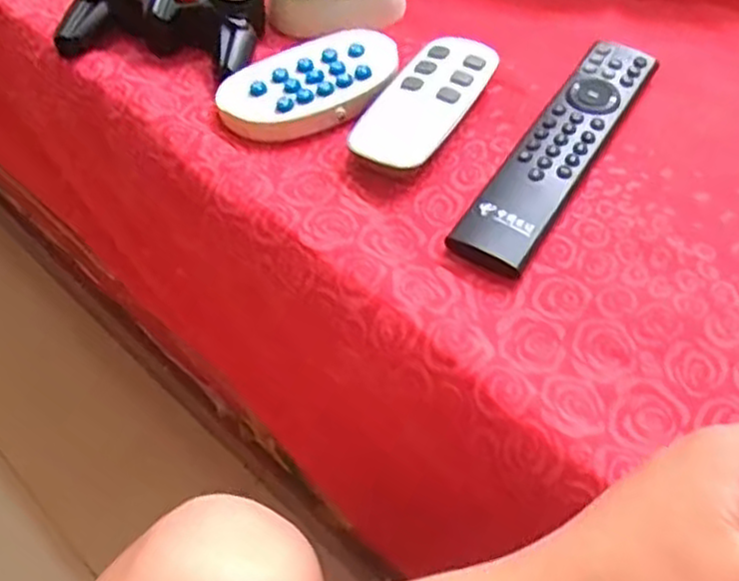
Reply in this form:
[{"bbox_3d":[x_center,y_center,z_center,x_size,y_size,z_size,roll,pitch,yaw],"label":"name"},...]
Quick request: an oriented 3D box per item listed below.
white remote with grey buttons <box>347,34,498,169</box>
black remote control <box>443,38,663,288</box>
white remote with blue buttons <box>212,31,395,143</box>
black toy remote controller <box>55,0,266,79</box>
[{"bbox_3d":[0.032,-0.108,0.439,0.051,0.022,0.105,25,59,20],"label":"white remote with grey buttons"},{"bbox_3d":[0.106,-0.080,0.417,0.041,0.012,0.181,27,59,21],"label":"black remote control"},{"bbox_3d":[-0.035,-0.127,0.456,0.112,0.015,0.066,-19,55,-11],"label":"white remote with blue buttons"},{"bbox_3d":[-0.123,-0.249,0.521,0.119,0.070,0.228,5,54,6],"label":"black toy remote controller"}]

